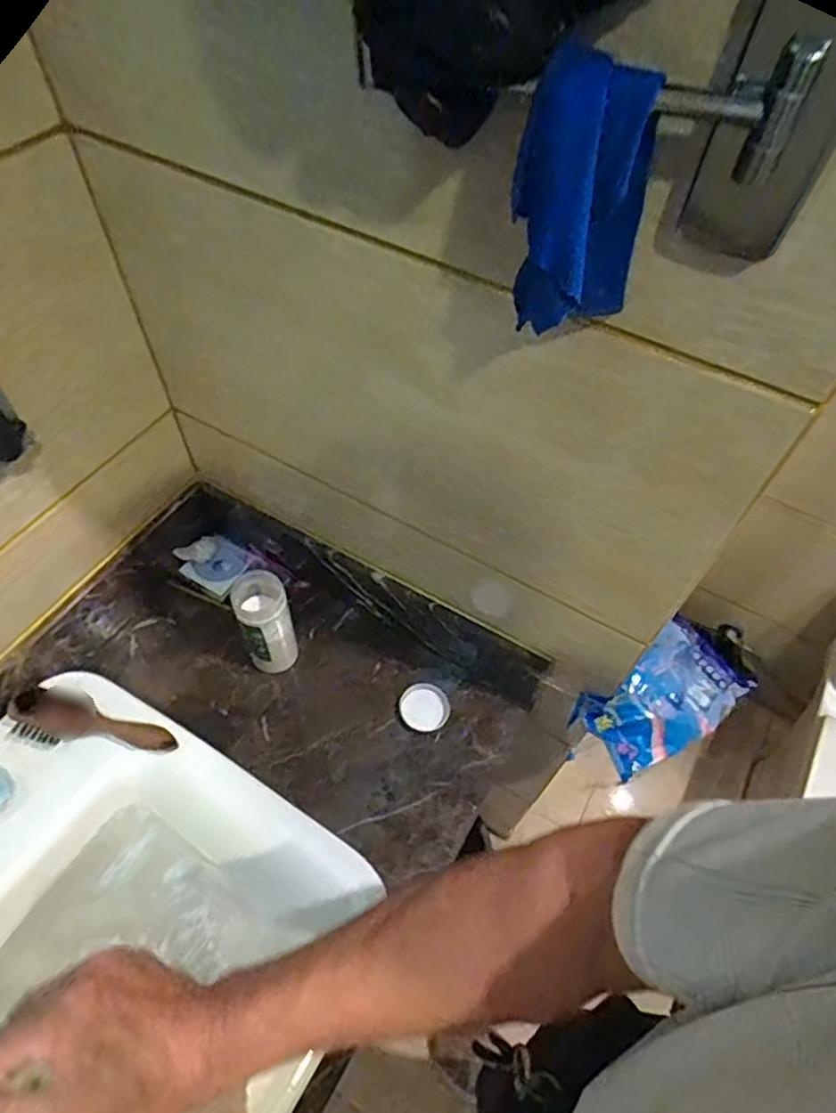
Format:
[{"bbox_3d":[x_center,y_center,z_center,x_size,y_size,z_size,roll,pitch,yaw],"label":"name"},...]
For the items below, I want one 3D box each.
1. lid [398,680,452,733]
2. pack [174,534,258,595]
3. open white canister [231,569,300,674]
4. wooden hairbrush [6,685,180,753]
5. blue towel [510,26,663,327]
[{"bbox_3d":[0.009,0.185,0.789,0.058,0.021,0.058,1,55,-2],"label":"lid"},{"bbox_3d":[-0.280,0.007,0.883,0.087,0.027,0.073,27,58,15],"label":"pack"},{"bbox_3d":[-0.181,0.079,0.769,0.062,0.138,0.068,1,55,-2],"label":"open white canister"},{"bbox_3d":[-0.325,0.172,0.647,0.166,0.027,0.058,15,56,8],"label":"wooden hairbrush"},{"bbox_3d":[0.085,-0.186,0.343,0.058,0.132,0.056,32,60,18],"label":"blue towel"}]

